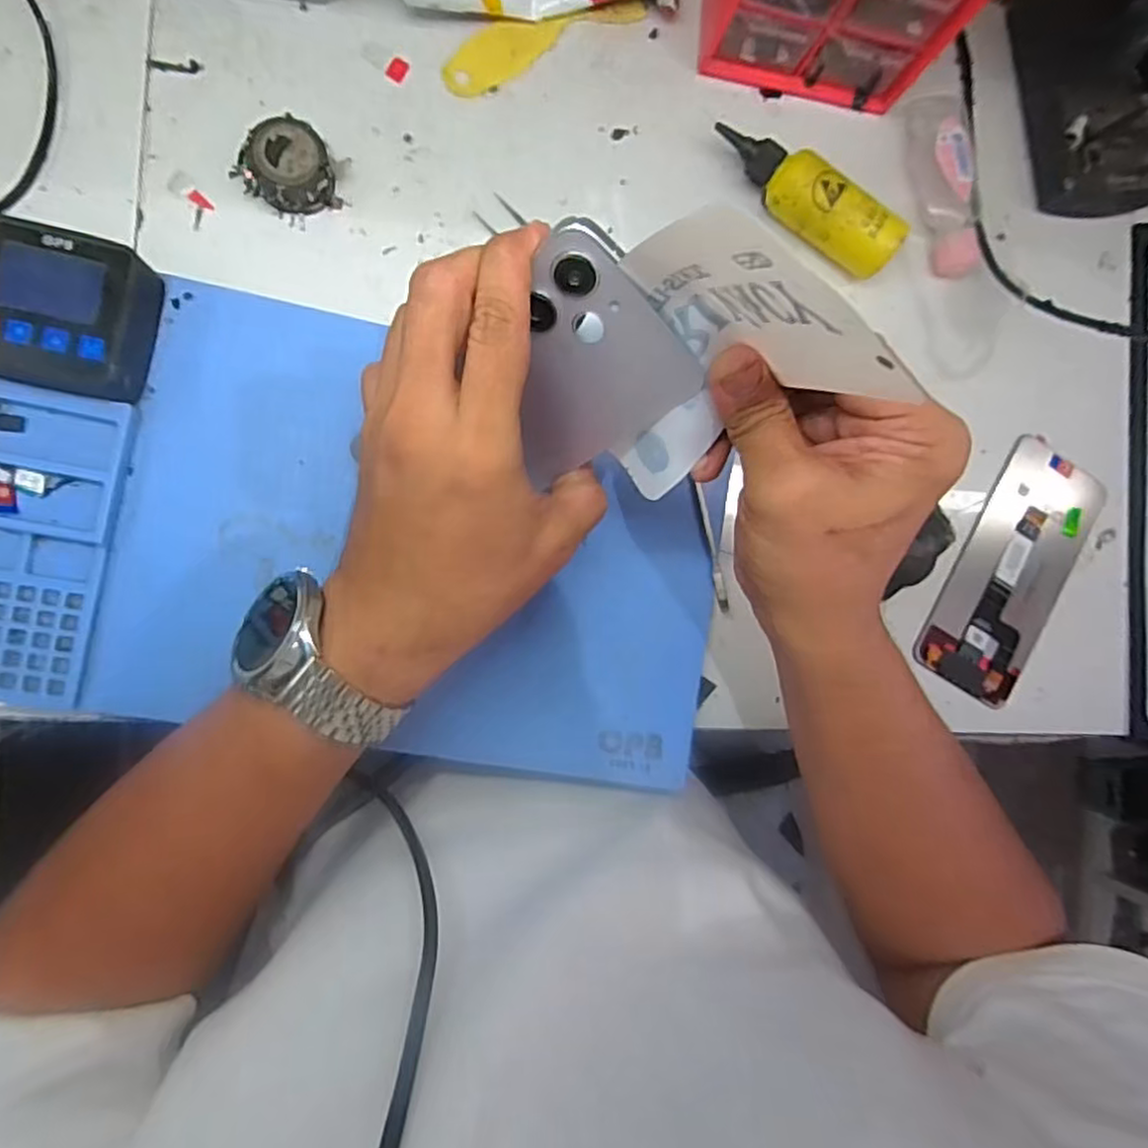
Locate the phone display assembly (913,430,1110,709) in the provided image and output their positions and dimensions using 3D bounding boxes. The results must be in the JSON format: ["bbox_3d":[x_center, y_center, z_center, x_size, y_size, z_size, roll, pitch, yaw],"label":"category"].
[{"bbox_3d":[0.272,-0.003,0.418,0.070,0.005,0.163,30,84,-7],"label":"phone display assembly"}]

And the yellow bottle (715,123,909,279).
[{"bbox_3d":[0.132,-0.214,0.387,0.115,0.034,0.028,32,84,-7],"label":"yellow bottle"}]

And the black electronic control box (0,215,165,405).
[{"bbox_3d":[-0.241,-0.121,0.320,0.072,0.032,0.070,11,87,-9],"label":"black electronic control box"}]

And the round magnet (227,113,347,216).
[{"bbox_3d":[-0.149,-0.209,0.350,0.045,0.024,0.040,-25,92,-9],"label":"round magnet"}]

